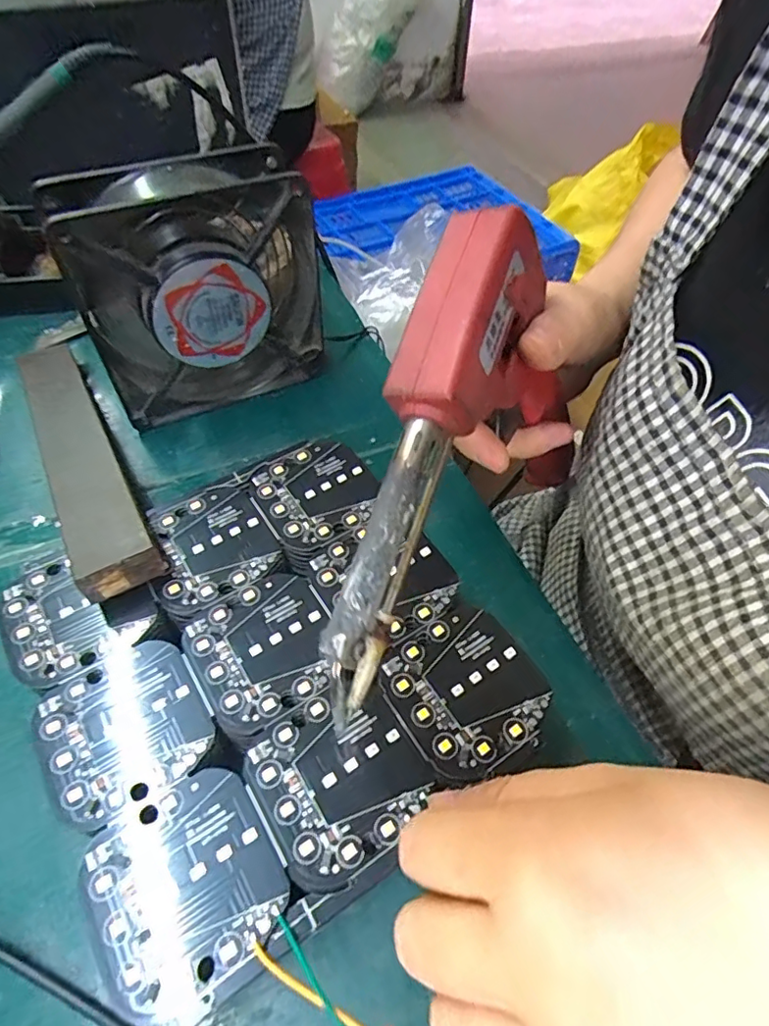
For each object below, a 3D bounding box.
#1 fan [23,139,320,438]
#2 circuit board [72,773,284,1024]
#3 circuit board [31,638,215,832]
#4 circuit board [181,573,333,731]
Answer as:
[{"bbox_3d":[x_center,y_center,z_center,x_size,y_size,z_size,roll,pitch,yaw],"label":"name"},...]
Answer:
[{"bbox_3d":[-0.097,-0.114,0.296,0.120,0.118,0.046,-28,59,-22],"label":"fan"},{"bbox_3d":[-0.060,0.110,0.167,0.052,0.004,0.053,-26,59,-22],"label":"circuit board"},{"bbox_3d":[-0.090,0.072,0.192,0.053,0.004,0.052,-27,60,-23],"label":"circuit board"},{"bbox_3d":[-0.045,0.049,0.211,0.051,0.004,0.053,-26,59,-22],"label":"circuit board"}]

